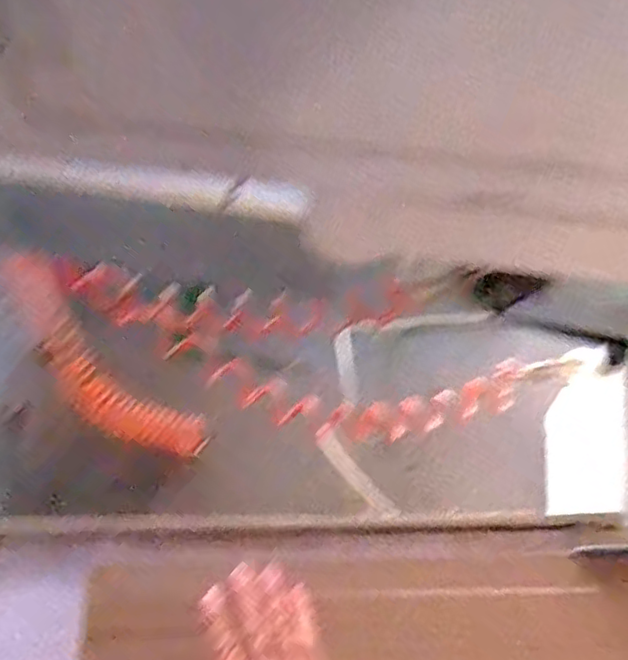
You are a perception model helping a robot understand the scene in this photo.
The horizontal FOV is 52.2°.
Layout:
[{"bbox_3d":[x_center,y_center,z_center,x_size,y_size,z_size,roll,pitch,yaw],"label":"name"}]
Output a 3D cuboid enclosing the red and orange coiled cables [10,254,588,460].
[{"bbox_3d":[-0.038,0.088,1.248,0.992,0.382,0.211,9,52,-19],"label":"red and orange coiled cables"}]

